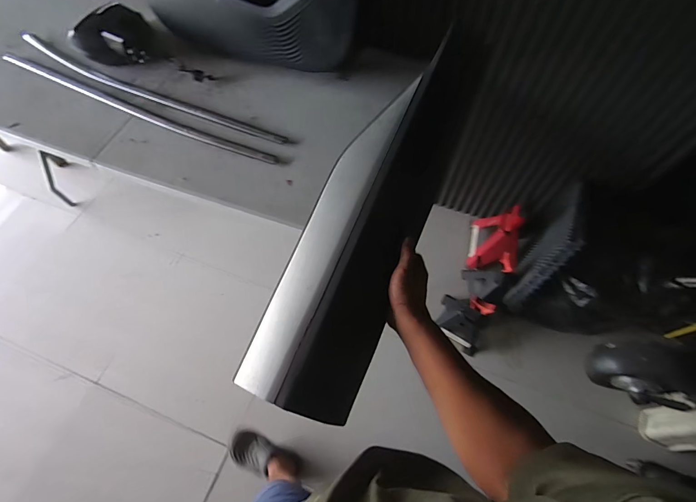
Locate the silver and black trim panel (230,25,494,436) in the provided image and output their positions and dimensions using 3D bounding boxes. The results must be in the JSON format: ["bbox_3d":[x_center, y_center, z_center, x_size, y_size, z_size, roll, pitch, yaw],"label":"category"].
[{"bbox_3d":[0.051,-0.066,0.551,0.165,0.079,0.658,24,78,12],"label":"silver and black trim panel"}]

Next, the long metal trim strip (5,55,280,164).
[{"bbox_3d":[-0.659,-0.435,1.043,1.016,0.009,0.051,23,64,12],"label":"long metal trim strip"}]

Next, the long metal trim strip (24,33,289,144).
[{"bbox_3d":[-0.635,-0.499,1.071,1.011,0.025,0.057,24,64,12],"label":"long metal trim strip"}]

